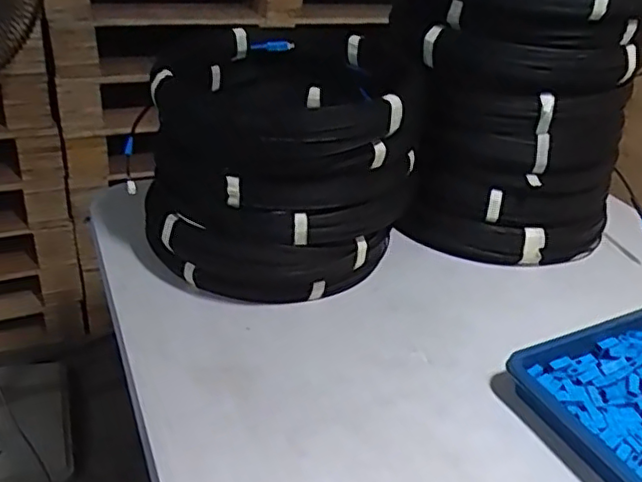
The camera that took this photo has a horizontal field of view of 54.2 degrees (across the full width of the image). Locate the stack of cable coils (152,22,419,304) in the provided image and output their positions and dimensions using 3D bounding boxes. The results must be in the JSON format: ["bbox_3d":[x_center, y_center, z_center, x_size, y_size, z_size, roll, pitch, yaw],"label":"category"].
[{"bbox_3d":[-0.043,-0.087,0.714,0.301,0.223,0.268,-6,33,-18],"label":"stack of cable coils"}]

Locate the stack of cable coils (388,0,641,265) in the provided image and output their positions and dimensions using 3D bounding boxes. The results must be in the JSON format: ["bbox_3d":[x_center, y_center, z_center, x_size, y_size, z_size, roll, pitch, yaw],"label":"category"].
[{"bbox_3d":[0.233,-0.174,0.769,0.280,0.351,0.297,5,31,0],"label":"stack of cable coils"}]

